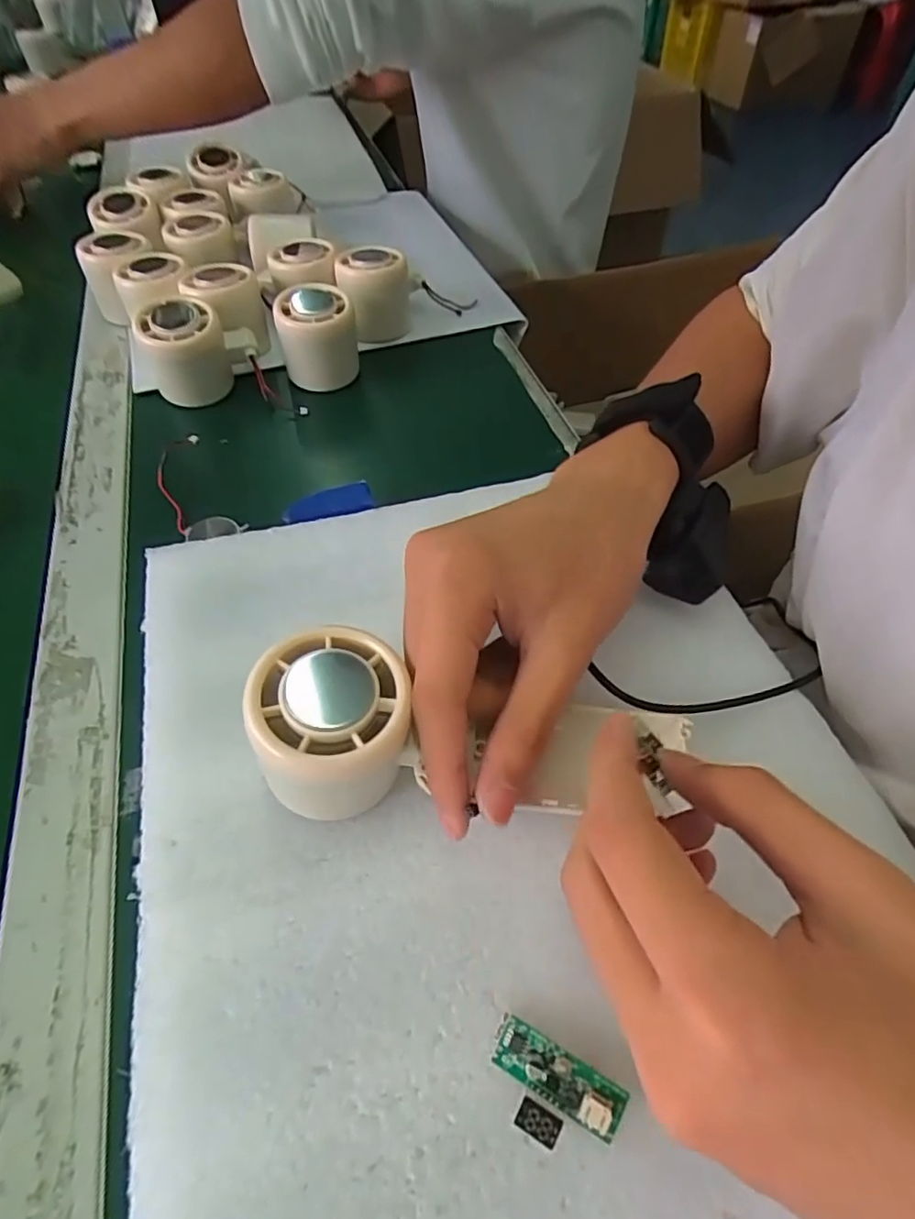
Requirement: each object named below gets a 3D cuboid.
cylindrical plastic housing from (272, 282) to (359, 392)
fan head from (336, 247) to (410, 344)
[{"bbox_3d":[-0.101,-0.196,0.443,0.053,0.060,0.050,0,51,0],"label":"cylindrical plastic housing"},{"bbox_3d":[-0.066,-0.251,0.485,0.055,0.056,0.050,-8,51,-6],"label":"fan head"}]

